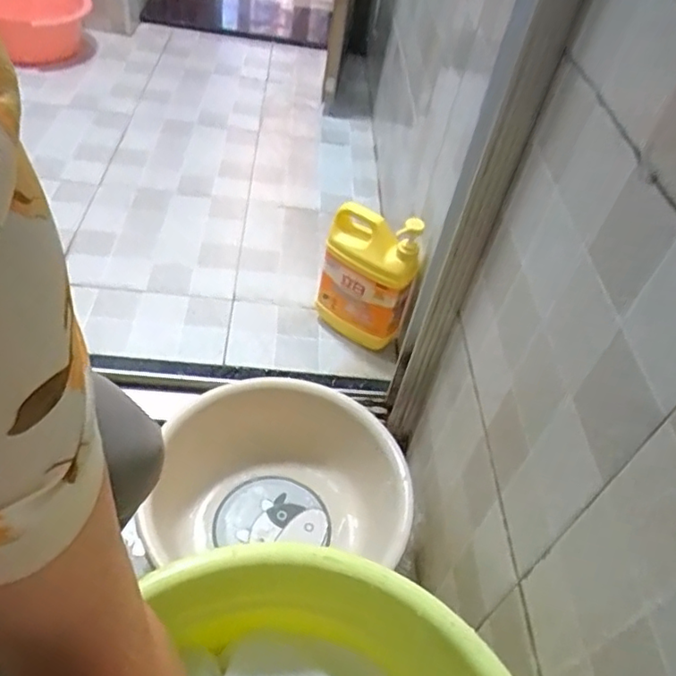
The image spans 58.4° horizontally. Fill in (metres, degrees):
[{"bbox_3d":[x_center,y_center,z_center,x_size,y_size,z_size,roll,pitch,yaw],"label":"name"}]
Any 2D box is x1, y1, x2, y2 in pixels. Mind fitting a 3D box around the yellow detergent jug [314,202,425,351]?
[{"bbox_3d":[0.041,-0.094,0.947,0.147,0.213,0.074,25,47,12],"label":"yellow detergent jug"}]

